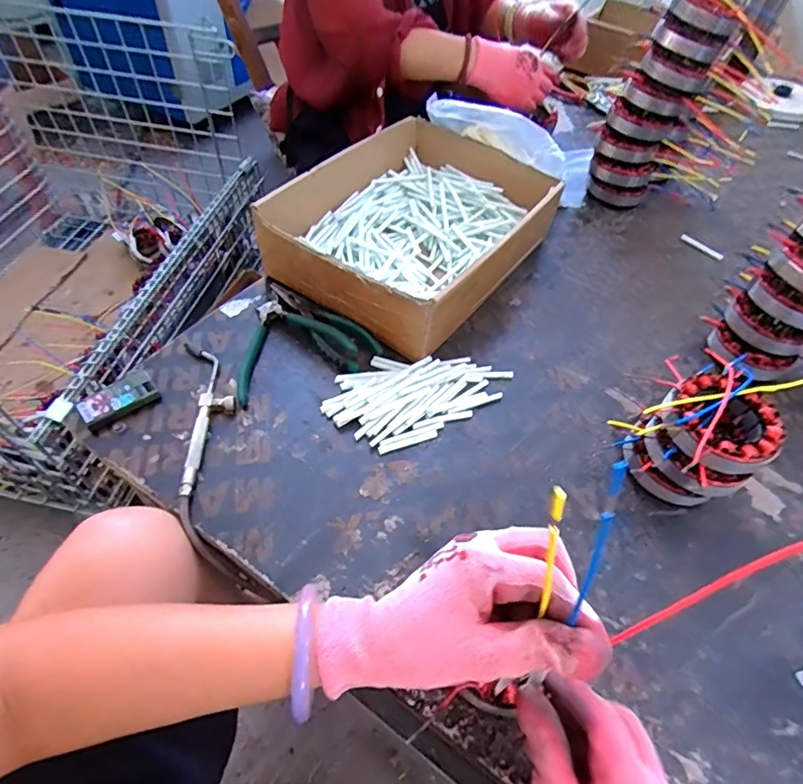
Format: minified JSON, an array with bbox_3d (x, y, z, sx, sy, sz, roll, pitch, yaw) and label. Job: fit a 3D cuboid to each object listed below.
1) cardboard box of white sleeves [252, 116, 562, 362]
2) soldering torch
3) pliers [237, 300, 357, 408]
[{"bbox_3d":[0.021,-0.203,0.616,0.245,0.096,0.325,32,57,20],"label":"cardboard box of white sleeves"},{"bbox_3d":[-0.183,0.017,0.475,0.048,0.014,0.173,-8,53,-10],"label":"soldering torch"},{"bbox_3d":[-0.123,-0.060,0.519,0.128,0.035,0.124,-20,56,-18],"label":"pliers"}]

